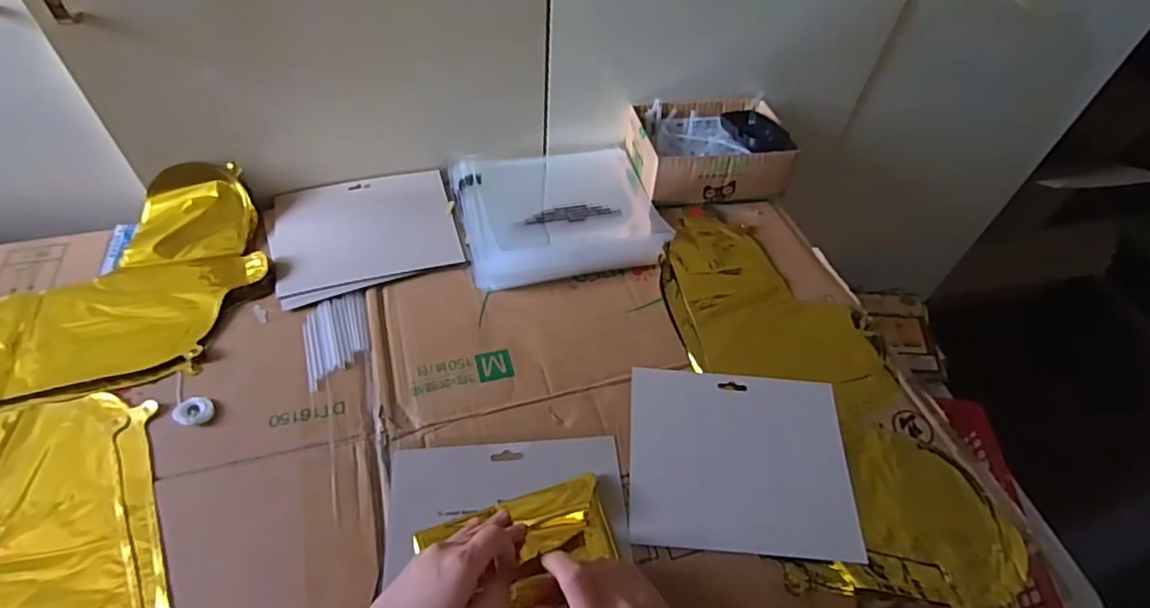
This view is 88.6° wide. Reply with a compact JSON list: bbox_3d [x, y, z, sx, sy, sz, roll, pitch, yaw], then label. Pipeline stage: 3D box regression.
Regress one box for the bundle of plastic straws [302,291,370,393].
[{"bbox_3d":[-0.237,0.032,0.587,0.061,0.004,0.103,-12,54,-15],"label":"bundle of plastic straws"}]

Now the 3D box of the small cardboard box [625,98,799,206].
[{"bbox_3d":[0.167,-0.199,0.748,0.184,0.077,0.138,-4,52,-9],"label":"small cardboard box"}]

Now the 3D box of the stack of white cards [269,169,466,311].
[{"bbox_3d":[-0.236,-0.085,0.666,0.195,0.006,0.166,-15,55,-17],"label":"stack of white cards"}]

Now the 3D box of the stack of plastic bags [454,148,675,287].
[{"bbox_3d":[-0.019,-0.121,0.703,0.231,0.030,0.220,-11,54,-14],"label":"stack of plastic bags"}]

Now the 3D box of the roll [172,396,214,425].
[{"bbox_3d":[-0.335,0.094,0.516,0.030,0.007,0.028,3,52,-4],"label":"roll"}]

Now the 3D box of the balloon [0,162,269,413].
[{"bbox_3d":[-0.516,-0.007,0.553,0.403,0.038,0.226,-14,55,-16],"label":"balloon"}]

